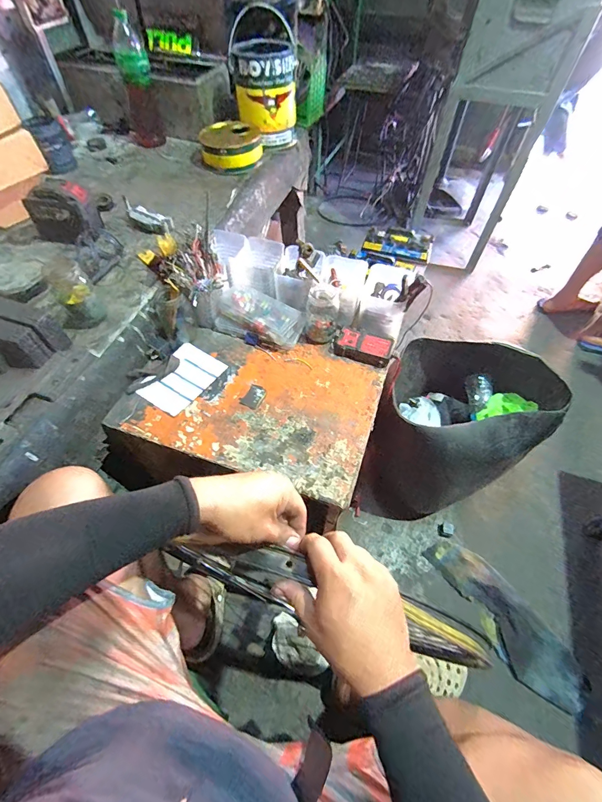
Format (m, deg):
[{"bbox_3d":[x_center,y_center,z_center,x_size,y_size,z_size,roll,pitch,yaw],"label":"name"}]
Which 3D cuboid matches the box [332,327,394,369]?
[{"bbox_3d":[0.121,-0.105,0.703,0.110,0.025,0.062,22,59,13],"label":"box"}]

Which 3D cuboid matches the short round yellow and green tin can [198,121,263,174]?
[{"bbox_3d":[-0.189,-0.694,0.987,0.165,0.056,0.169,-6,57,-5],"label":"short round yellow and green tin can"}]

